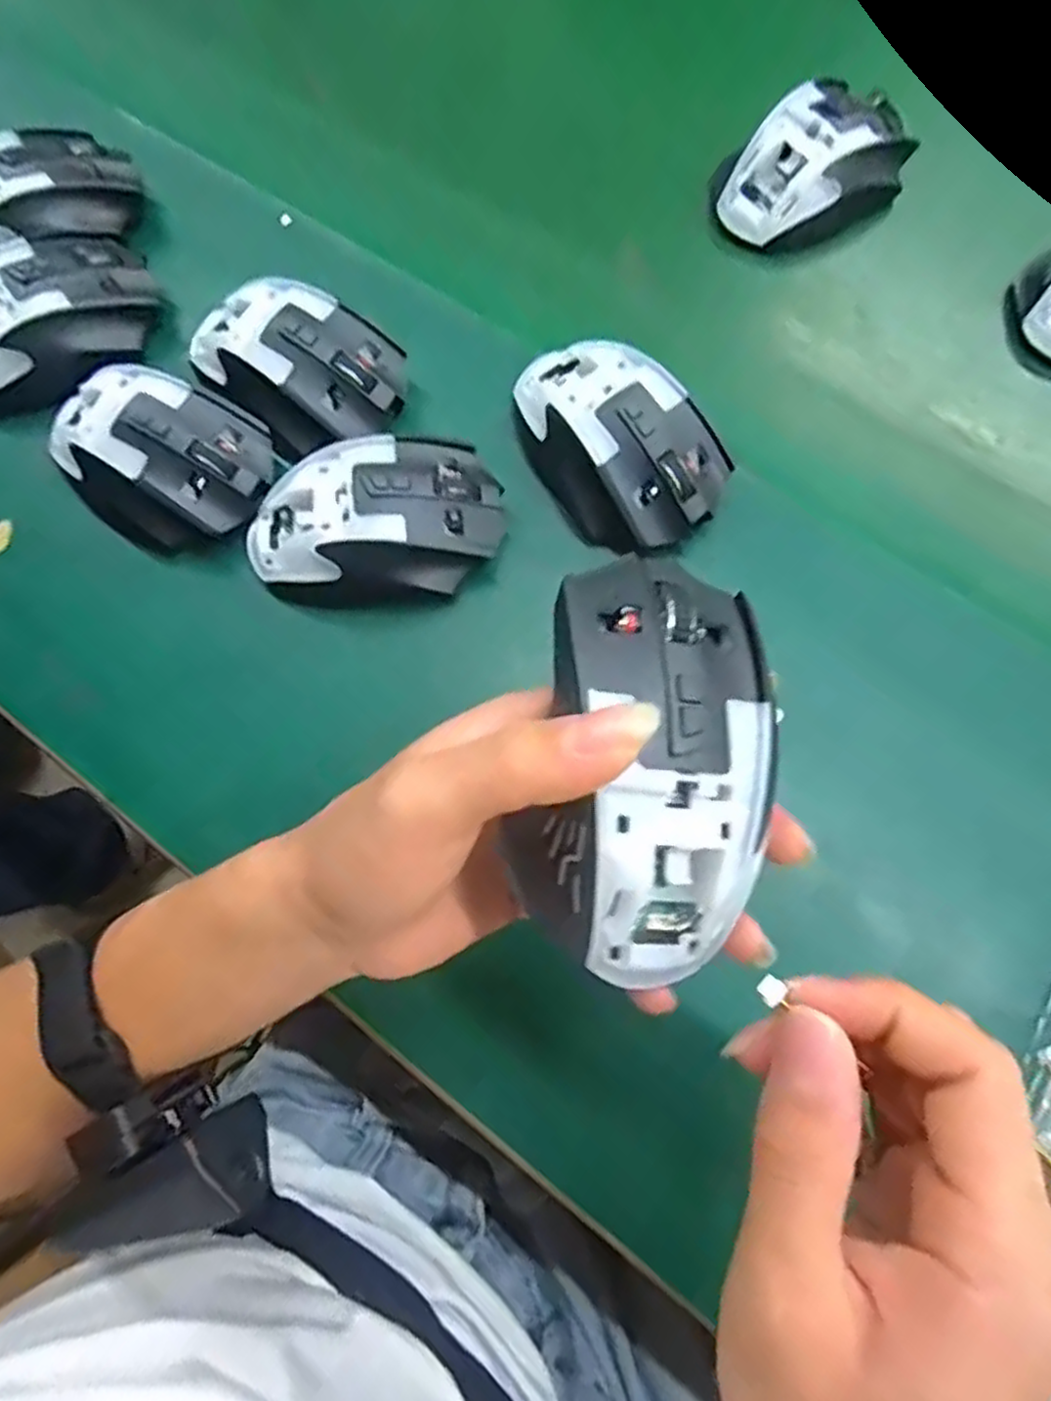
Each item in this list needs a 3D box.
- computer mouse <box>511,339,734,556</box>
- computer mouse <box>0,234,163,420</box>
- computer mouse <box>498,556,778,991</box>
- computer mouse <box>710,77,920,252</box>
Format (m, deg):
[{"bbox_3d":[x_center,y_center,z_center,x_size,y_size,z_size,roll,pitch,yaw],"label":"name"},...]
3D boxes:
[{"bbox_3d":[0.040,-0.124,0.337,0.070,0.032,0.113,-31,75,-8],"label":"computer mouse"},{"bbox_3d":[-0.244,-0.191,0.374,0.117,0.039,0.073,-42,77,-11],"label":"computer mouse"},{"bbox_3d":[0.033,0.018,0.199,0.063,0.037,0.108,12,74,5],"label":"computer mouse"},{"bbox_3d":[0.158,-0.289,0.395,0.108,0.037,0.072,-33,76,-9],"label":"computer mouse"}]

